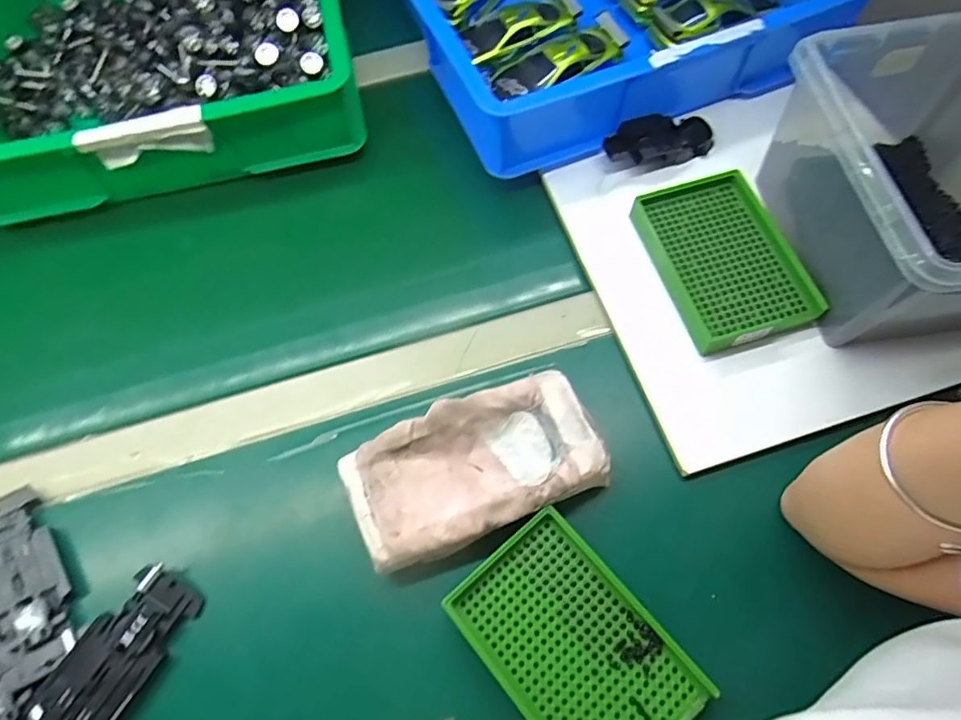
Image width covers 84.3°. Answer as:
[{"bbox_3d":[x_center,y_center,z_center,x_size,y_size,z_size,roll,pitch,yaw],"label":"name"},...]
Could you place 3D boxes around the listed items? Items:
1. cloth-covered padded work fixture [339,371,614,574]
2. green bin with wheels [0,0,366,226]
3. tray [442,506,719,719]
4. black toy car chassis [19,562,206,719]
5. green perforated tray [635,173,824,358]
[{"bbox_3d":[-0.003,0.073,0.357,0.161,0.036,0.086,-23,66,-7],"label":"cloth-covered padded work fixture"},{"bbox_3d":[-0.335,-0.412,0.559,0.353,0.098,0.542,-12,67,-3],"label":"green bin with wheels"},{"bbox_3d":[0.055,0.171,0.317,0.088,0.022,0.137,-38,68,-14],"label":"tray"},{"bbox_3d":[-0.231,0.192,0.323,0.049,0.015,0.127,27,69,15],"label":"black toy car chassis"},{"bbox_3d":[0.186,-0.079,0.408,0.096,0.022,0.136,-16,65,-4],"label":"green perforated tray"}]

